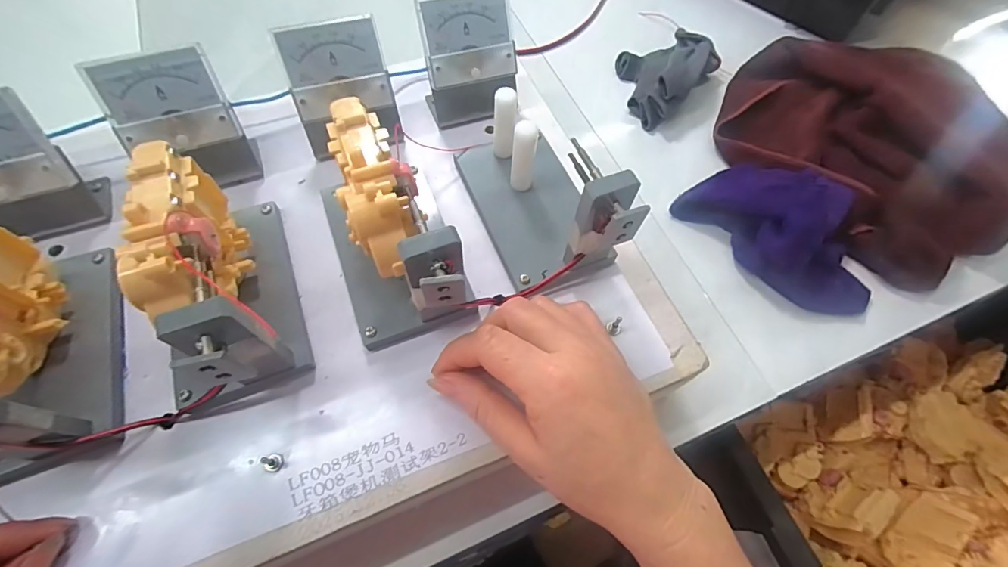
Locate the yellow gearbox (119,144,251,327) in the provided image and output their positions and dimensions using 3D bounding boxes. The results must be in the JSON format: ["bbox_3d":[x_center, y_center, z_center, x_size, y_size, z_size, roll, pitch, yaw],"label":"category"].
[{"bbox_3d":[-0.157,-0.022,0.226,0.035,0.066,0.087,-14,64,-9],"label":"yellow gearbox"}]

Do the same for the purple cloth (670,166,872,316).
[{"bbox_3d":[0.237,-0.048,0.361,0.101,0.055,0.160,-37,70,-19],"label":"purple cloth"}]

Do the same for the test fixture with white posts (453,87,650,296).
[{"bbox_3d":[0.017,-0.063,0.272,0.070,0.077,0.134,-20,66,-12],"label":"test fixture with white posts"}]

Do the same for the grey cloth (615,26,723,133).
[{"bbox_3d":[0.159,-0.221,0.455,0.087,0.046,0.125,37,67,15],"label":"grey cloth"}]

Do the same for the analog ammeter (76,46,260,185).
[{"bbox_3d":[-0.200,-0.096,0.279,0.063,0.074,0.043,-23,66,-13],"label":"analog ammeter"}]

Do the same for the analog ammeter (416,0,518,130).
[{"bbox_3d":[-0.025,-0.160,0.320,0.067,0.070,0.042,-17,65,-11],"label":"analog ammeter"}]

